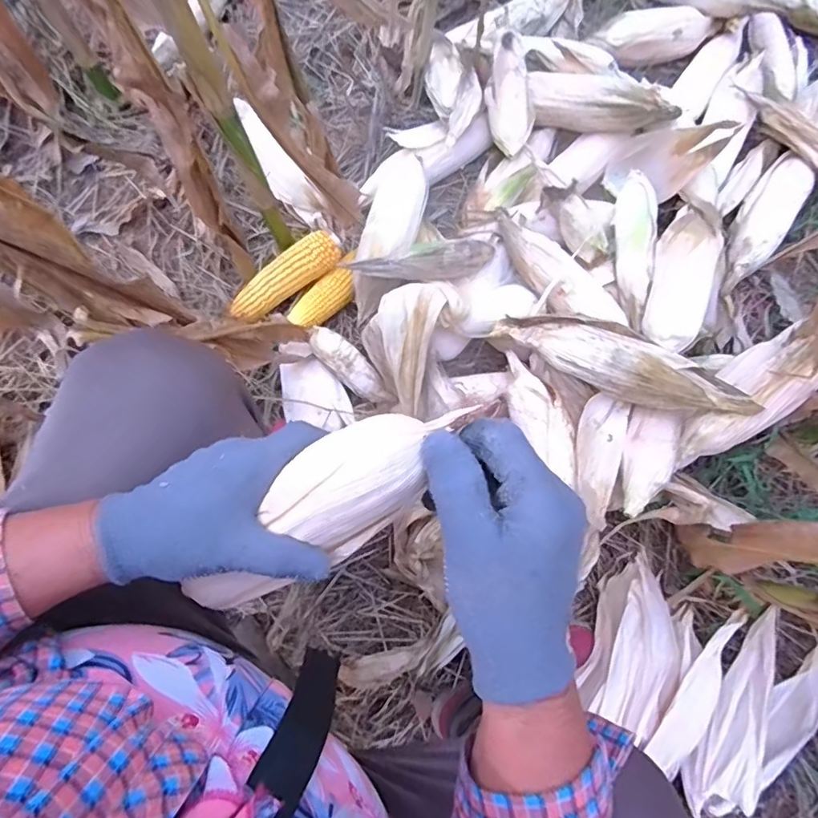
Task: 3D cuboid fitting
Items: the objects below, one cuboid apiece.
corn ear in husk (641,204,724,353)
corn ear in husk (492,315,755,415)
[{"bbox_3d":[0.382,-0.189,0.747,0.079,0.066,0.238,20,79,6],"label":"corn ear in husk"},{"bbox_3d":[0.271,-0.062,0.676,0.311,0.058,0.085,27,79,7],"label":"corn ear in husk"}]

